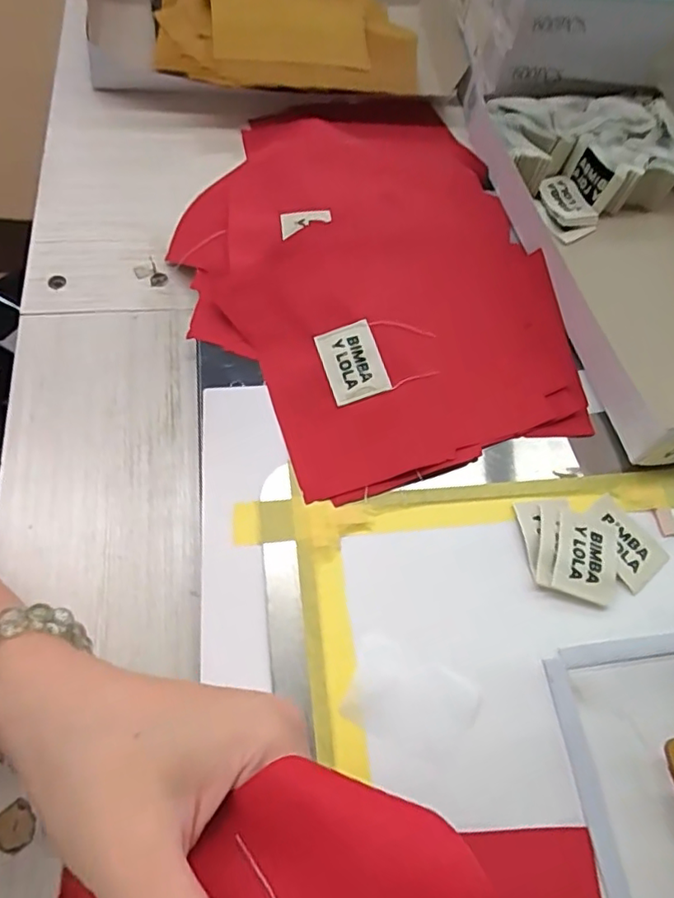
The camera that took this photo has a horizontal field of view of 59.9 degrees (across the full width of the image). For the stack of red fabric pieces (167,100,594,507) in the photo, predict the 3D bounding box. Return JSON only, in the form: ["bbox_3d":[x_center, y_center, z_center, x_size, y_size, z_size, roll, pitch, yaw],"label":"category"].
[{"bbox_3d":[0.020,-0.139,0.404,0.236,0.031,0.346,-10,66,-8],"label":"stack of red fabric pieces"}]

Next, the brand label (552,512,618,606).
[{"bbox_3d":[0.139,0.059,0.326,0.035,0.004,0.049,21,63,-3],"label":"brand label"}]

